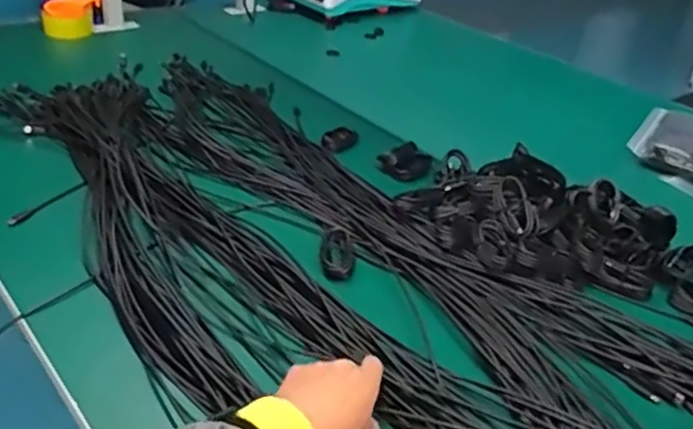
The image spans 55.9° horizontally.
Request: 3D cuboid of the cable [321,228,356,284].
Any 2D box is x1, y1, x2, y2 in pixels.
[{"bbox_3d":[-0.009,0.045,0.728,0.036,0.019,0.078,4,32,-3],"label":"cable"}]

